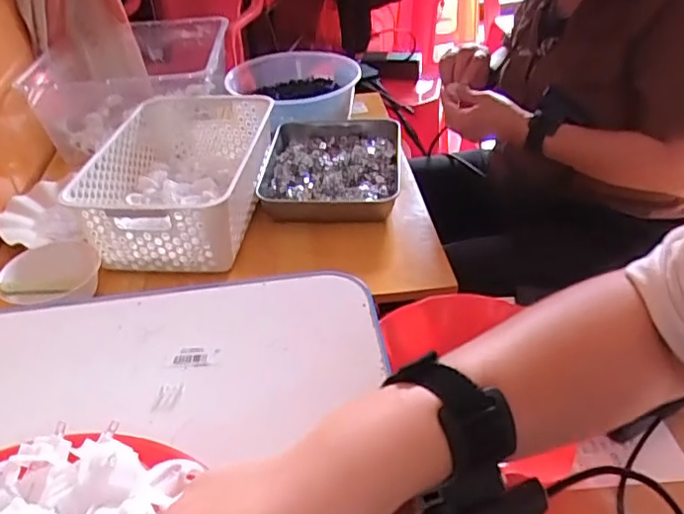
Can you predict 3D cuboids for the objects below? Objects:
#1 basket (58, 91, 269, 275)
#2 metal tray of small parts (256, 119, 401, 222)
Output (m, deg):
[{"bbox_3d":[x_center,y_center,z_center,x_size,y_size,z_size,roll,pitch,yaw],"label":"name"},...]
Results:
[{"bbox_3d":[-0.220,-0.116,0.832,0.206,0.093,0.337,1,37,4],"label":"basket"},{"bbox_3d":[-0.011,-0.138,0.910,0.199,0.045,0.283,1,37,5],"label":"metal tray of small parts"}]

